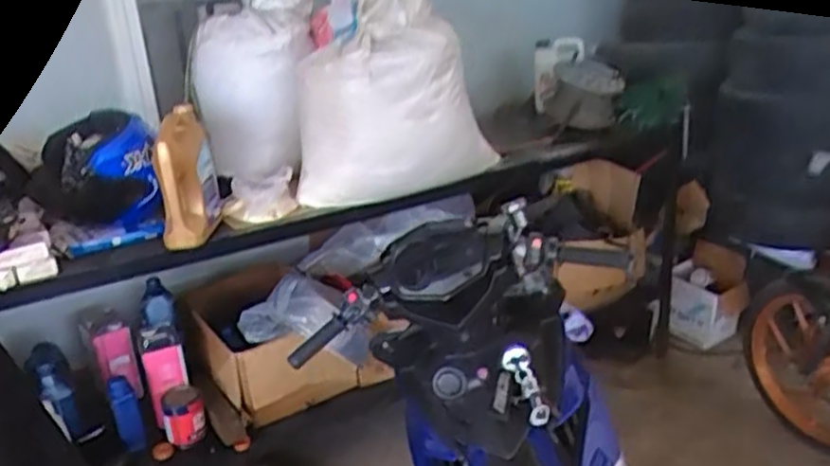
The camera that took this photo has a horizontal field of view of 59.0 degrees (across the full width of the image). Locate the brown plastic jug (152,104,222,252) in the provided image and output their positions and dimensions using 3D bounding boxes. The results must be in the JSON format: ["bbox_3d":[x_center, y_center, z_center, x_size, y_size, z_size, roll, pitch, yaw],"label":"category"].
[{"bbox_3d":[-0.536,-0.127,1.698,0.128,0.284,0.209,-9,20,-11],"label":"brown plastic jug"}]

